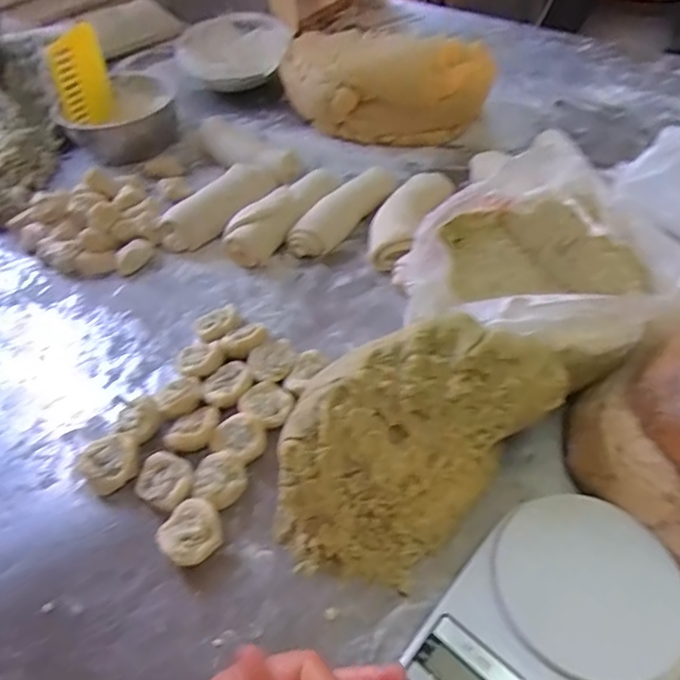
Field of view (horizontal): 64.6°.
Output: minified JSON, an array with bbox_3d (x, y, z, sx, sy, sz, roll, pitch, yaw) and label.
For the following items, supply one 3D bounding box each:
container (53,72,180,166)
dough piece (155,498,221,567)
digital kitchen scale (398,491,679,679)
[{"bbox_3d":[-0.370,-0.372,0.912,0.177,0.079,0.177,-2,49,2],"label":"container"},{"bbox_3d":[-0.129,0.170,0.471,0.051,0.027,0.049,-1,50,2],"label":"dough piece"},{"bbox_3d":[0.160,0.219,0.401,0.150,0.037,0.209,34,60,27],"label":"digital kitchen scale"}]

